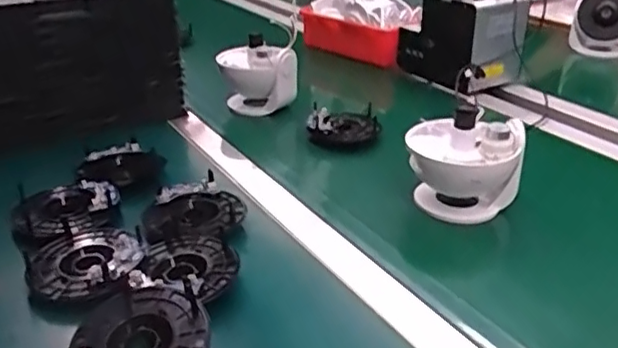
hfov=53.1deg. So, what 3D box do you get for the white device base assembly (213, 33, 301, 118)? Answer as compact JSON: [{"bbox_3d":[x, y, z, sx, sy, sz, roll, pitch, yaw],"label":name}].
[{"bbox_3d":[-0.076,-0.141,0.903,0.107,0.099,0.089,-6,28,-13],"label":"white device base assembly"}]

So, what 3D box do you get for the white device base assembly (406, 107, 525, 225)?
[{"bbox_3d":[0.162,-0.010,0.658,0.120,0.108,0.103,9,28,18],"label":"white device base assembly"}]

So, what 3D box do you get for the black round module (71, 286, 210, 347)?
[{"bbox_3d":[-0.123,0.121,0.455,0.094,0.021,0.100,1,27,-1],"label":"black round module"}]

